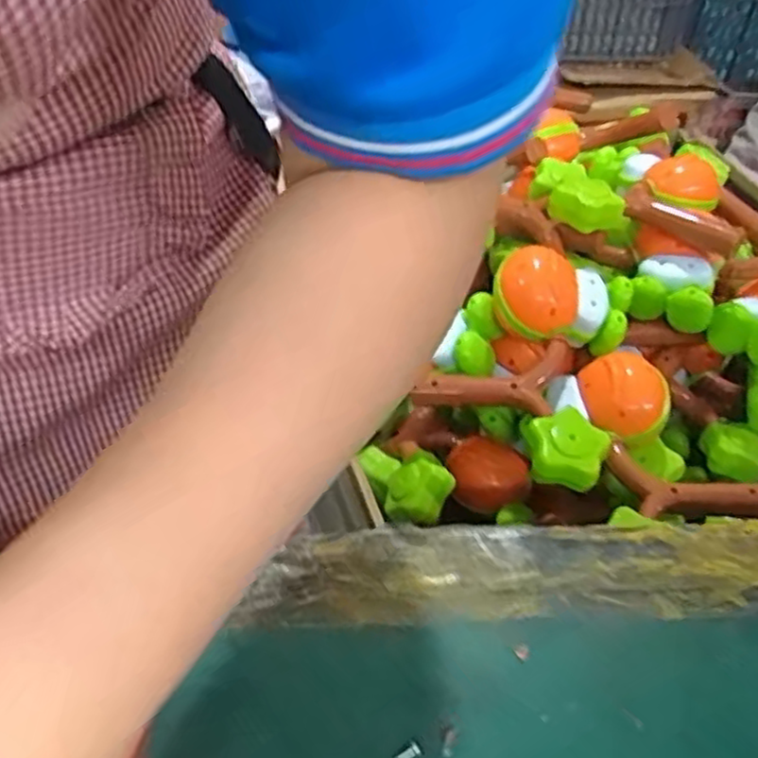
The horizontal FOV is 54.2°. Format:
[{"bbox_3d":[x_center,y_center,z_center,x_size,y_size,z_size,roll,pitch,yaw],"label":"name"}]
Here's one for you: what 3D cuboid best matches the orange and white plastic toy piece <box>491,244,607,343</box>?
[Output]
[{"bbox_3d":[0.166,-0.074,0.697,0.111,0.072,0.079,-24,48,-25],"label":"orange and white plastic toy piece"}]

